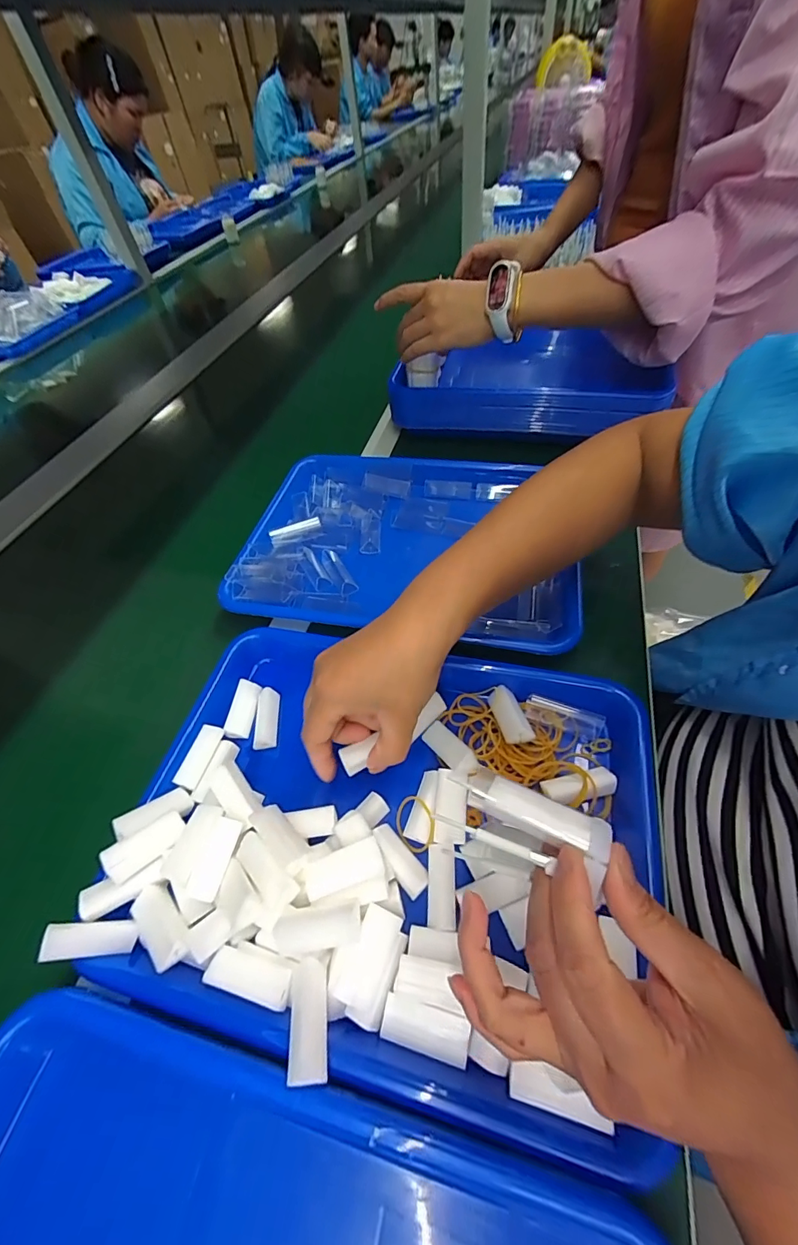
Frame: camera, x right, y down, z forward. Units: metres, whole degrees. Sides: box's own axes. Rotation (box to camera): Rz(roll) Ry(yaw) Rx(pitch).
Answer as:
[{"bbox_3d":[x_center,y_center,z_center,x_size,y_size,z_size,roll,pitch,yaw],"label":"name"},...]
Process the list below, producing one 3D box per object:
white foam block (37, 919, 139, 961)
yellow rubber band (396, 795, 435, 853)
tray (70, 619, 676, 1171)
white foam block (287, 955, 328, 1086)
[{"bbox_3d":[-0.177,0.182,0.252,0.045,0.010,0.017,21,46,-30],"label":"white foam block"},{"bbox_3d":[0.011,0.135,0.295,0.028,0.004,0.034,-52,50,7],"label":"yellow rubber band"},{"bbox_3d":[-0.005,0.130,0.301,0.339,0.060,0.252,9,55,12],"label":"tray"},{"bbox_3d":[-0.047,0.203,0.226,0.017,0.009,0.051,-12,32,-3],"label":"white foam block"}]

